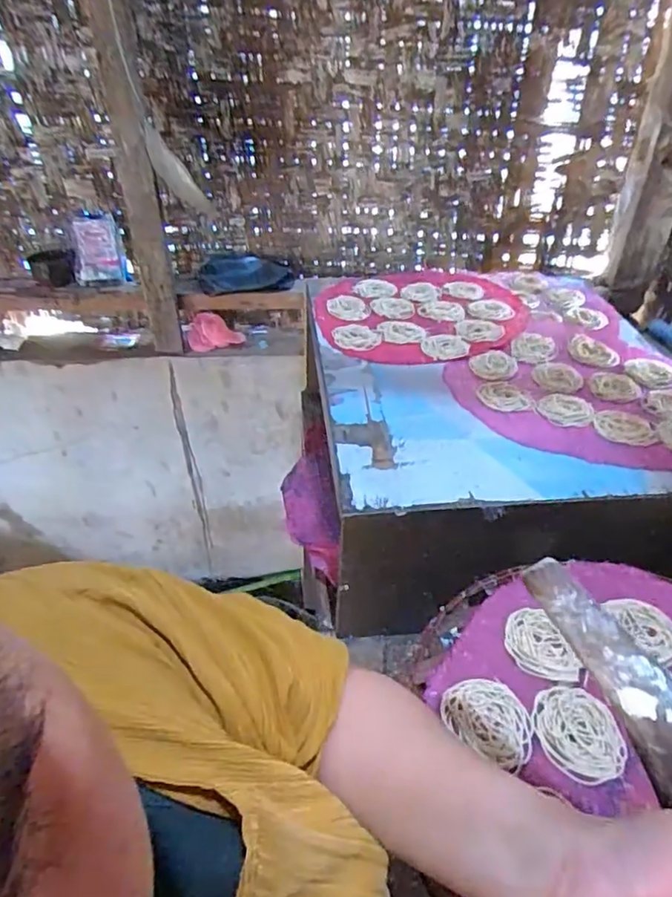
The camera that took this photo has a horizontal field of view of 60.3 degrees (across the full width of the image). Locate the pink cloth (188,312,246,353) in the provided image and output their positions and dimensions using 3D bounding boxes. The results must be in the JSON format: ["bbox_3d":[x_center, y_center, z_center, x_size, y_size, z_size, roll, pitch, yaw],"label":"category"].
[{"bbox_3d":[-0.269,-0.263,1.293,0.124,0.059,0.076,-9,40,-13],"label":"pink cloth"}]

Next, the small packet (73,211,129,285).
[{"bbox_3d":[-0.499,-0.413,1.218,0.100,0.138,0.020,3,39,2],"label":"small packet"}]

